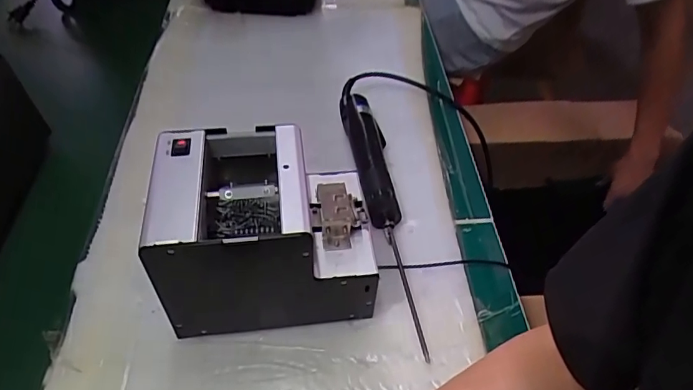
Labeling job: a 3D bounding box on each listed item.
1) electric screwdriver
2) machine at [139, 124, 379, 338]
[{"bbox_3d":[0.035,0.003,0.538,0.046,0.048,0.342,-6,49,-5],"label":"electric screwdriver"},{"bbox_3d":[-0.069,0.033,0.450,0.177,0.148,0.128,-5,49,-4],"label":"machine"}]

